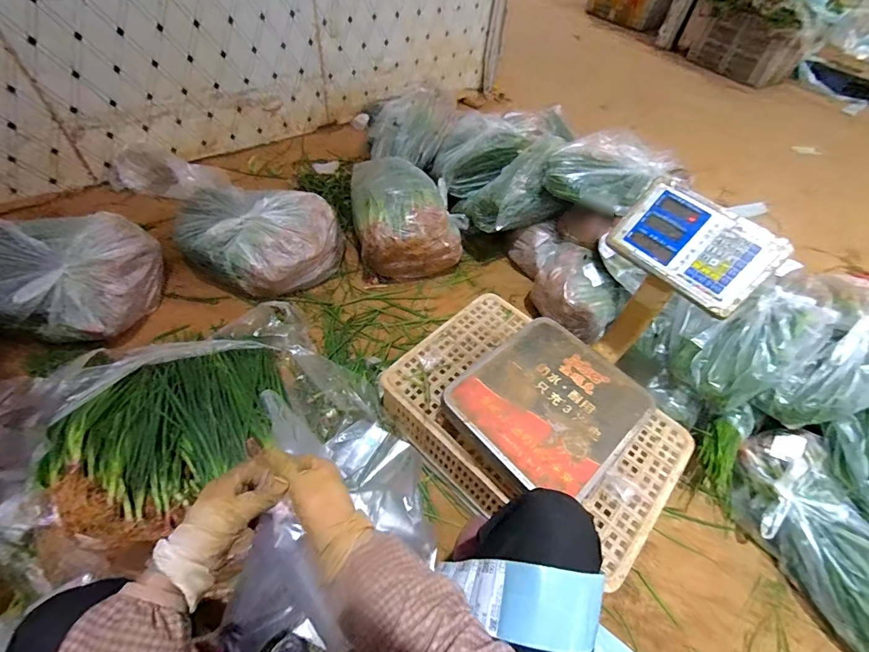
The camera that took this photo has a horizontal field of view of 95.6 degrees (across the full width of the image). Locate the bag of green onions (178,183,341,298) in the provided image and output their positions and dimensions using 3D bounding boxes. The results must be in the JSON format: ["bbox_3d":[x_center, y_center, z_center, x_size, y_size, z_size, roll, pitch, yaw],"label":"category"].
[{"bbox_3d":[-0.552,-0.249,1.193,0.484,0.207,0.294,7,52,0],"label":"bag of green onions"}]

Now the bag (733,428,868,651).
[{"bbox_3d":[0.816,0.448,0.825,0.207,0.140,0.429,-17,56,-17],"label":"bag"}]

